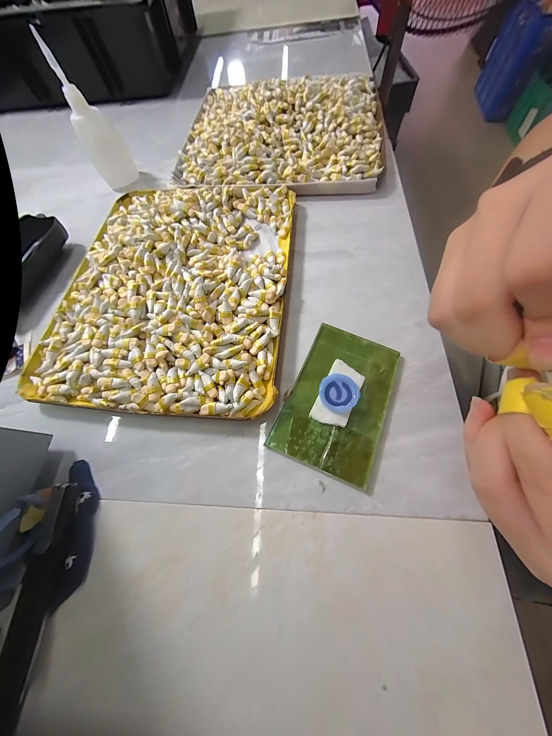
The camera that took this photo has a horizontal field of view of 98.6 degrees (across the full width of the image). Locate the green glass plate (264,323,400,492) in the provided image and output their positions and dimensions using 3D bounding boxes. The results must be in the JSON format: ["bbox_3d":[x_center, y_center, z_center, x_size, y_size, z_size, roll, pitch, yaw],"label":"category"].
[{"bbox_3d":[0.045,0.019,0.169,0.066,0.008,0.102,21,71,13],"label":"green glass plate"}]

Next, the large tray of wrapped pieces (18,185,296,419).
[{"bbox_3d":[-0.090,-0.081,0.209,0.196,0.022,0.236,3,68,7],"label":"large tray of wrapped pieces"}]

